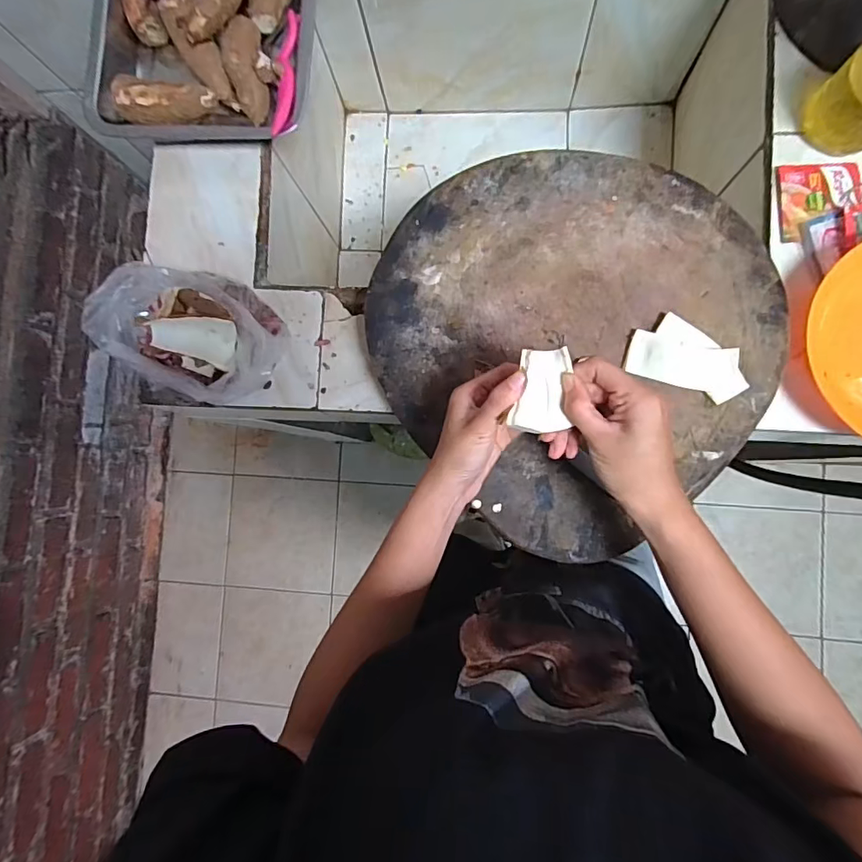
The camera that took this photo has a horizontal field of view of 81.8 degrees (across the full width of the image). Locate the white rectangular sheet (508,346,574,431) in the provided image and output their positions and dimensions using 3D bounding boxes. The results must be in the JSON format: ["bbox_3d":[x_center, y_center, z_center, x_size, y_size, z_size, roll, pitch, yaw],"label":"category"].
[{"bbox_3d":[0.074,-0.027,0.337,0.038,0.009,0.054,1,87,5],"label":"white rectangular sheet"}]

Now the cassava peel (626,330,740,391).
[{"bbox_3d":[0.219,-0.059,0.435,0.086,0.013,0.040,16,88,6],"label":"cassava peel"}]

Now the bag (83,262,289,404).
[{"bbox_3d":[-0.235,-0.098,0.498,0.167,0.082,0.120,17,88,6],"label":"bag"}]

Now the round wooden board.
[{"bbox_3d":[0.125,-0.096,0.450,0.331,0.017,0.352,0,87,5],"label":"round wooden board"}]

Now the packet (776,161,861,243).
[{"bbox_3d":[0.380,-0.225,0.482,0.078,0.009,0.074,-5,86,5],"label":"packet"}]

